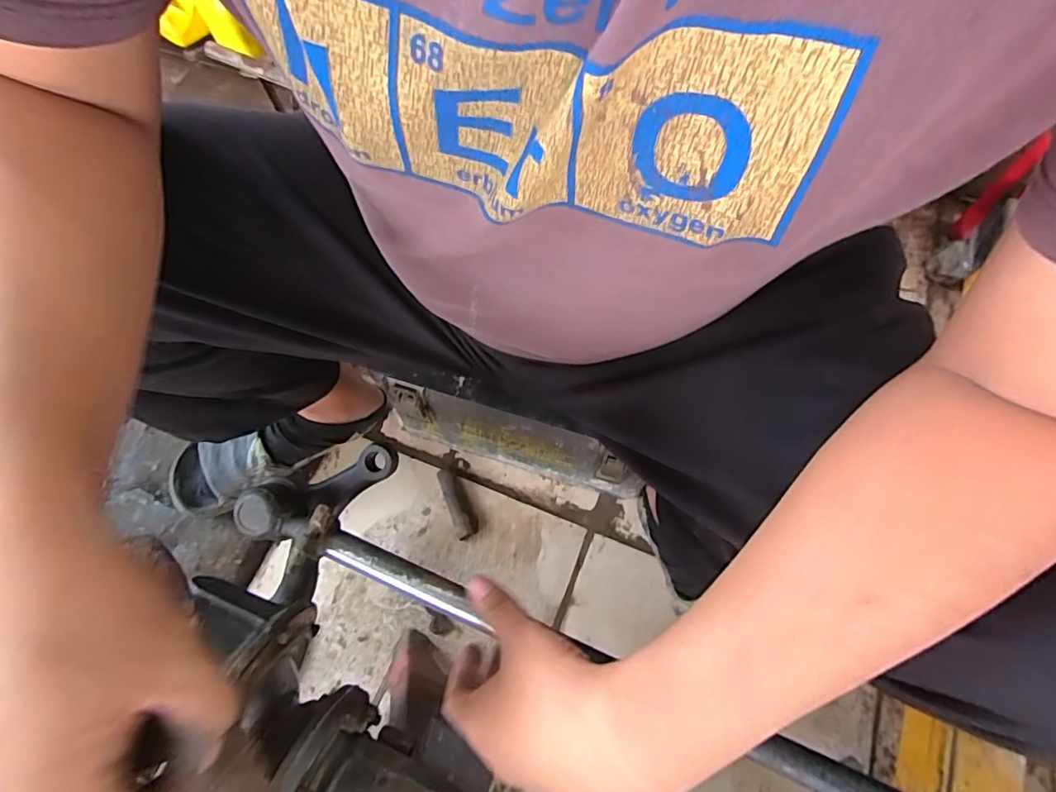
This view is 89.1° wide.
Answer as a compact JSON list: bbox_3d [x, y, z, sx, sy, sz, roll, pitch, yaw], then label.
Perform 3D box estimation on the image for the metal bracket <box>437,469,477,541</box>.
[{"bbox_3d":[-0.102,0.153,0.765,0.029,0.020,0.104,-22,68,-11],"label":"metal bracket"}]

